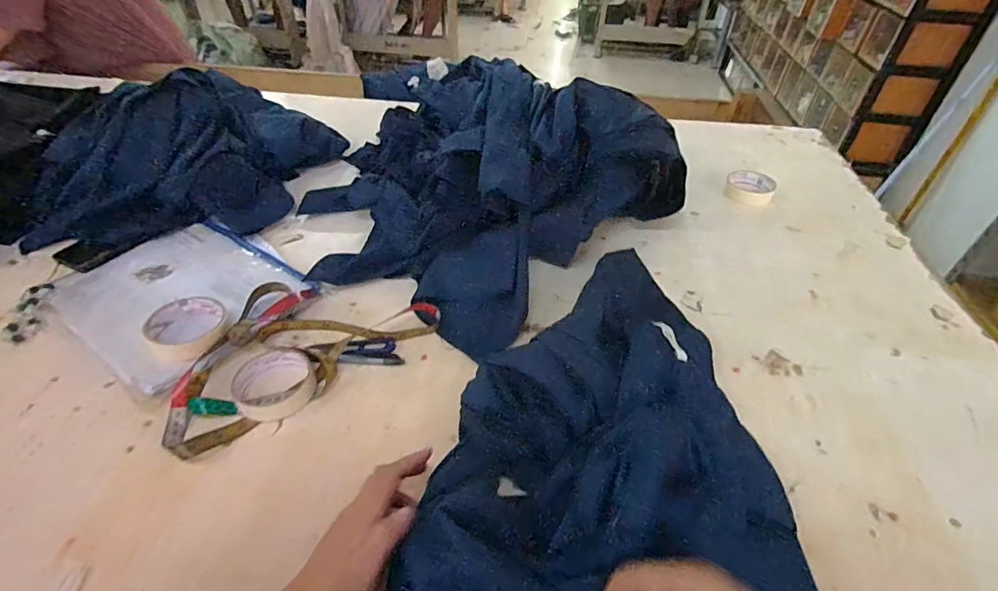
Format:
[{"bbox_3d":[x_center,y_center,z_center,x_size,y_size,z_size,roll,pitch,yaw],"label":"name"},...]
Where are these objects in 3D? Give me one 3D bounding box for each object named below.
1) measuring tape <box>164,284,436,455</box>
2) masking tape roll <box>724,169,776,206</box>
[{"bbox_3d":[-0.216,0.081,0.542,0.235,0.030,0.237,8,43,7],"label":"measuring tape"},{"bbox_3d":[0.449,-0.193,0.863,0.079,0.022,0.089,23,46,22],"label":"masking tape roll"}]

